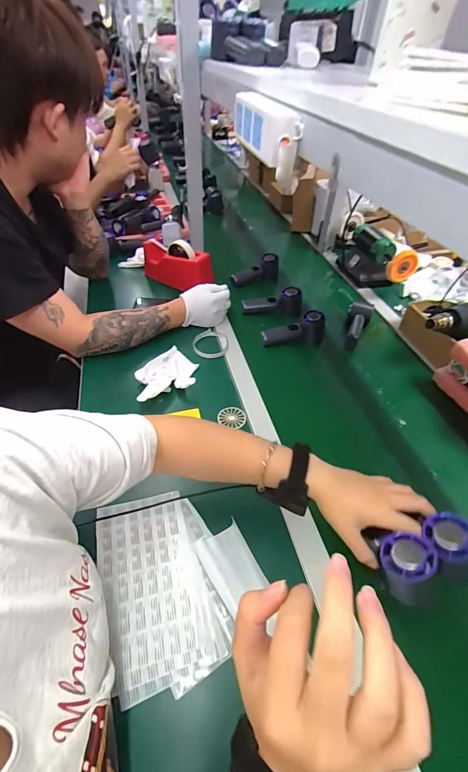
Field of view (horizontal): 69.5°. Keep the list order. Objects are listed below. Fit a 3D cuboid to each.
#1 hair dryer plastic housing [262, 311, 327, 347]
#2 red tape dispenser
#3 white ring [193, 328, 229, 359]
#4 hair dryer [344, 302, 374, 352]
[{"bbox_3d":[0.140,-0.124,0.793,0.146,0.063,0.046,-14,43,3],"label":"hair dryer plastic housing"},{"bbox_3d":[-0.159,-0.329,0.917,0.211,0.103,0.058,22,46,20],"label":"red tape dispenser"},{"bbox_3d":[-0.052,-0.096,0.772,0.079,0.018,0.089,10,43,9],"label":"white ring"},{"bbox_3d":[0.294,-0.145,0.815,0.058,0.056,0.140,19,45,17],"label":"hair dryer"}]

